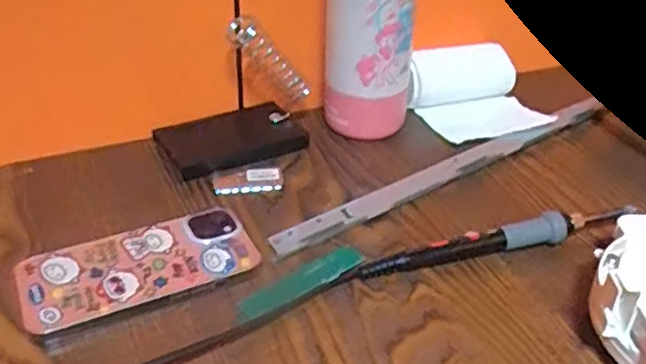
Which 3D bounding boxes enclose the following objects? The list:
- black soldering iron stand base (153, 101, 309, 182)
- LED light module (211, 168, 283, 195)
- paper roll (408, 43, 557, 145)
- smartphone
[{"bbox_3d":[-0.074,-0.035,0.549,0.112,0.016,0.074,-16,40,-24],"label":"black soldering iron stand base"},{"bbox_3d":[-0.058,-0.002,0.509,0.053,0.005,0.023,-7,37,-13],"label":"LED light module"},{"bbox_3d":[0.140,-0.081,0.584,0.121,0.051,0.090,-13,39,-20],"label":"paper roll"},{"bbox_3d":[-0.117,0.054,0.422,0.143,0.014,0.065,-17,40,-24],"label":"smartphone"}]

